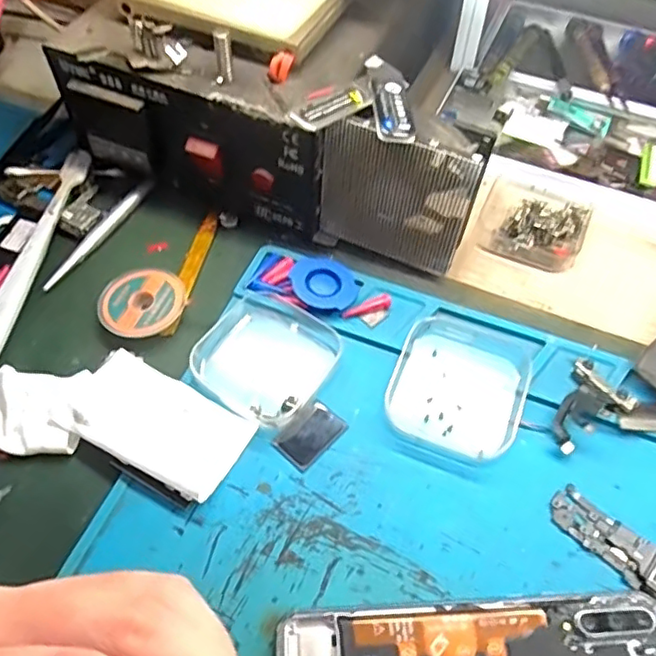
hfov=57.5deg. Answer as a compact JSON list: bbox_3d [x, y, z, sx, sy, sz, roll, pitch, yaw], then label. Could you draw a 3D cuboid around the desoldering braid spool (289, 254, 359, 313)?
[{"bbox_3d":[-0.002,-0.024,0.330,0.034,0.011,0.036,0,56,-1],"label":"desoldering braid spool"}]

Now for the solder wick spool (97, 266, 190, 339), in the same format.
[{"bbox_3d":[-0.101,-0.013,0.325,0.041,0.011,0.046,37,63,21],"label":"solder wick spool"}]

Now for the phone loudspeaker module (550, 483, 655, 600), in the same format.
[{"bbox_3d":[0.128,0.095,0.260,0.063,0.004,0.021,38,63,21],"label":"phone loudspeaker module"}]

